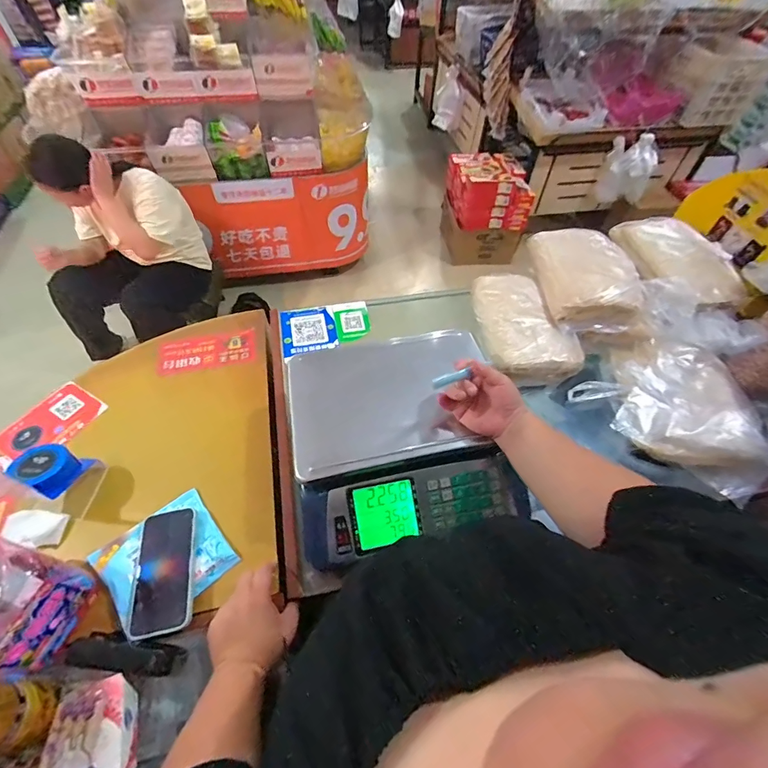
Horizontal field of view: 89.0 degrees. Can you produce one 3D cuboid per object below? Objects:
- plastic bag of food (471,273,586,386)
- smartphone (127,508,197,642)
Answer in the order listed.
[{"bbox_3d":[0.307,-0.135,0.855,0.195,0.040,0.295,-5,55,-6],"label":"plastic bag of food"},{"bbox_3d":[-0.314,0.265,0.557,0.080,0.015,0.159,-9,55,-9],"label":"smartphone"}]

